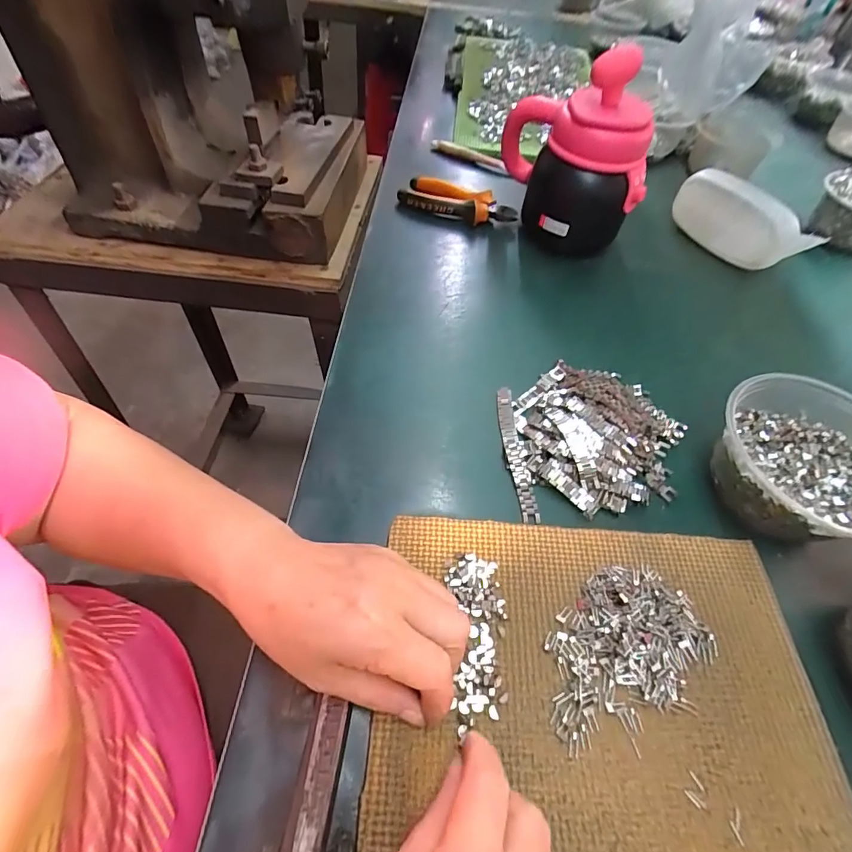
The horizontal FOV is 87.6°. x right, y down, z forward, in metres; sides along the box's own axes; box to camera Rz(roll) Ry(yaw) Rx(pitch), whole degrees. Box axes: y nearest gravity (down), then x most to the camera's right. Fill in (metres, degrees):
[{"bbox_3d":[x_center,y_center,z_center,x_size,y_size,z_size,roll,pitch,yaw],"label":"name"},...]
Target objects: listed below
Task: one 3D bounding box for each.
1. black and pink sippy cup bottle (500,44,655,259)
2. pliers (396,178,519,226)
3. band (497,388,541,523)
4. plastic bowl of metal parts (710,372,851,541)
[{"bbox_3d":[0.161,-0.294,0.492,0.153,0.178,0.107,11,54,4],"label":"black and pink sippy cup bottle"},{"bbox_3d":[0.038,-0.280,0.566,0.146,0.033,0.055,23,56,13],"label":"pliers"},{"bbox_3d":[0.072,0.020,0.365,0.016,0.011,0.124,-3,54,-6],"label":"band"},{"bbox_3d":[0.286,0.028,0.338,0.133,0.055,0.133,2,54,-2],"label":"plastic bowl of metal parts"}]

